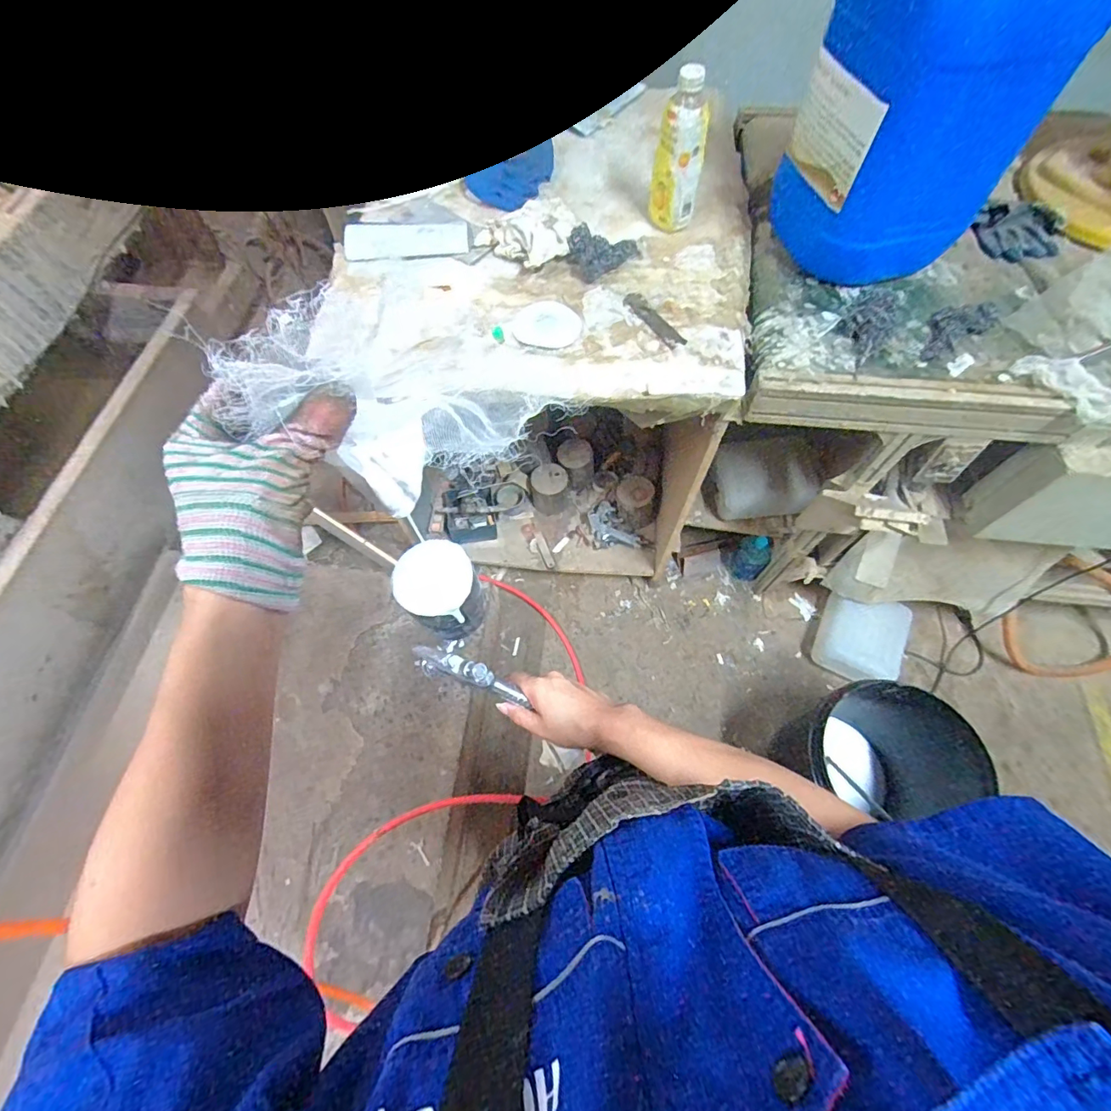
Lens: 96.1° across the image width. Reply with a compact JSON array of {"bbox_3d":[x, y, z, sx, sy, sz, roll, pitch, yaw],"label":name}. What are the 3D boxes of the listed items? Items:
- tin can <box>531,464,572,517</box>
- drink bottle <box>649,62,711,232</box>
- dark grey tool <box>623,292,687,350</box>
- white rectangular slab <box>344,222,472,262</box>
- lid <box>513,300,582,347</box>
[{"bbox_3d":[-0.013,-0.196,1.514,0.113,0.134,0.112,-1,65,2],"label":"tin can"},{"bbox_3d":[0.213,-0.688,0.861,0.084,0.214,0.080,7,65,5],"label":"drink bottle"},{"bbox_3d":[0.168,-0.402,0.852,0.037,0.009,0.144,-29,67,-11],"label":"dark grey tool"},{"bbox_3d":[-0.274,-0.589,0.934,0.230,0.017,0.099,-4,65,0],"label":"white rectangular slab"},{"bbox_3d":[-0.011,-0.396,0.853,0.113,0.005,0.108,-1,65,2],"label":"lid"}]

